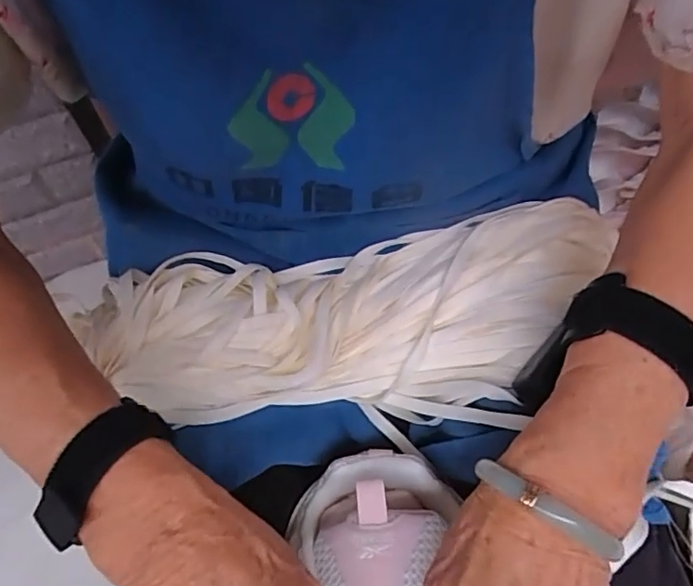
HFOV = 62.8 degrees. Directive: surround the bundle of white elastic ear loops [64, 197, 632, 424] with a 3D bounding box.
[{"bbox_3d":[0.013,0.021,0.357,0.342,0.042,0.136,-9,60,-2],"label":"bundle of white elastic ear loops"}]

